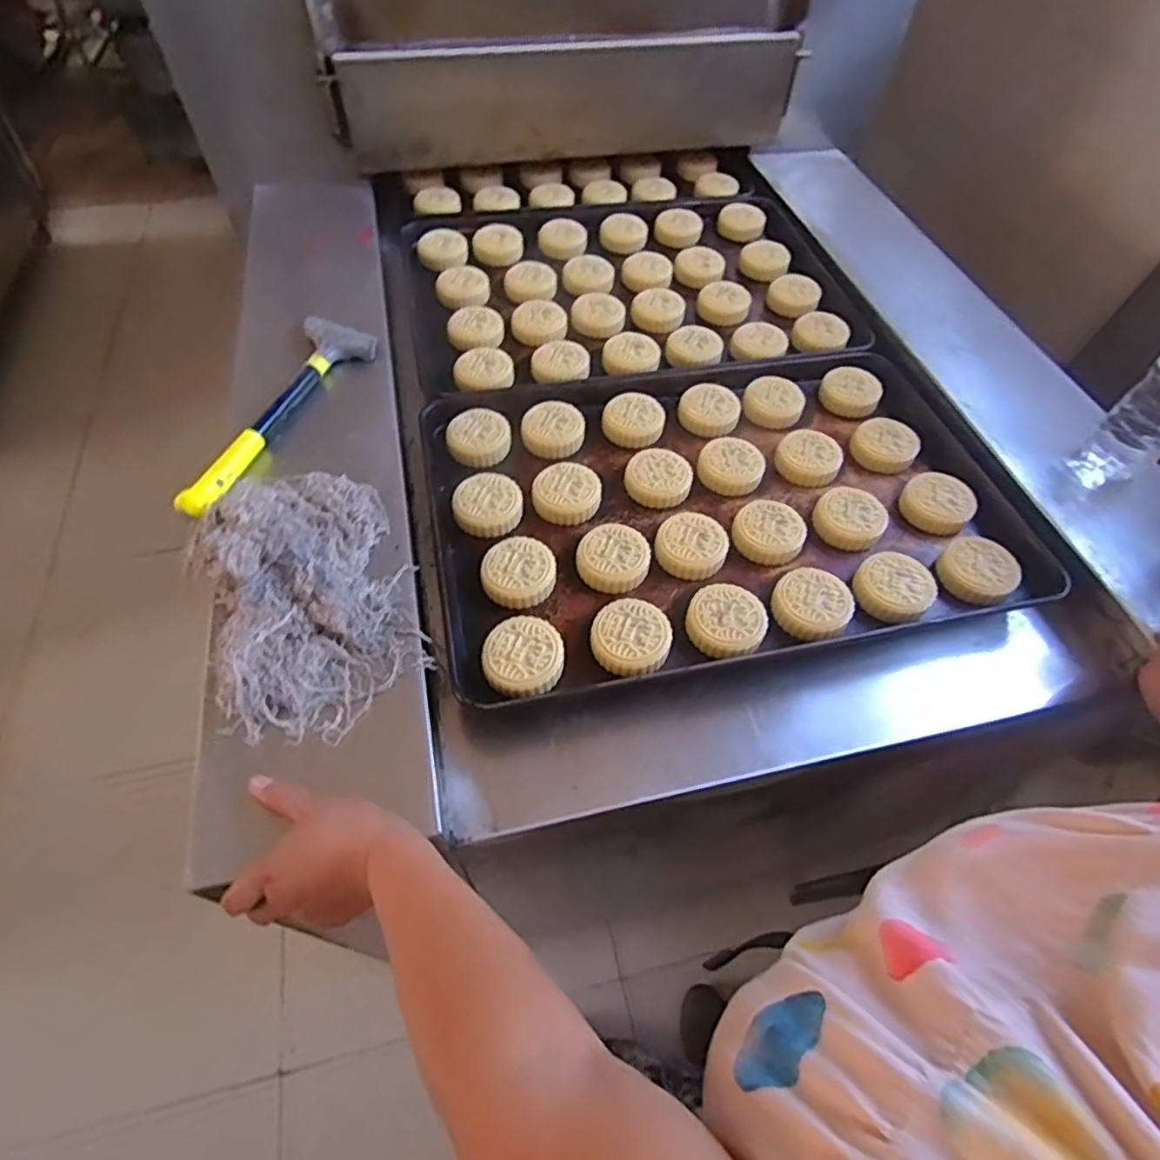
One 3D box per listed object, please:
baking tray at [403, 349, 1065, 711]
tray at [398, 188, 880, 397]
[{"bbox_3d":[0.148,-0.085,0.687,0.594,0.049,0.391,-12,53,-5],"label":"baking tray"},{"bbox_3d":[0.062,-0.419,0.910,0.595,0.046,0.420,-13,53,-6],"label":"tray"}]

